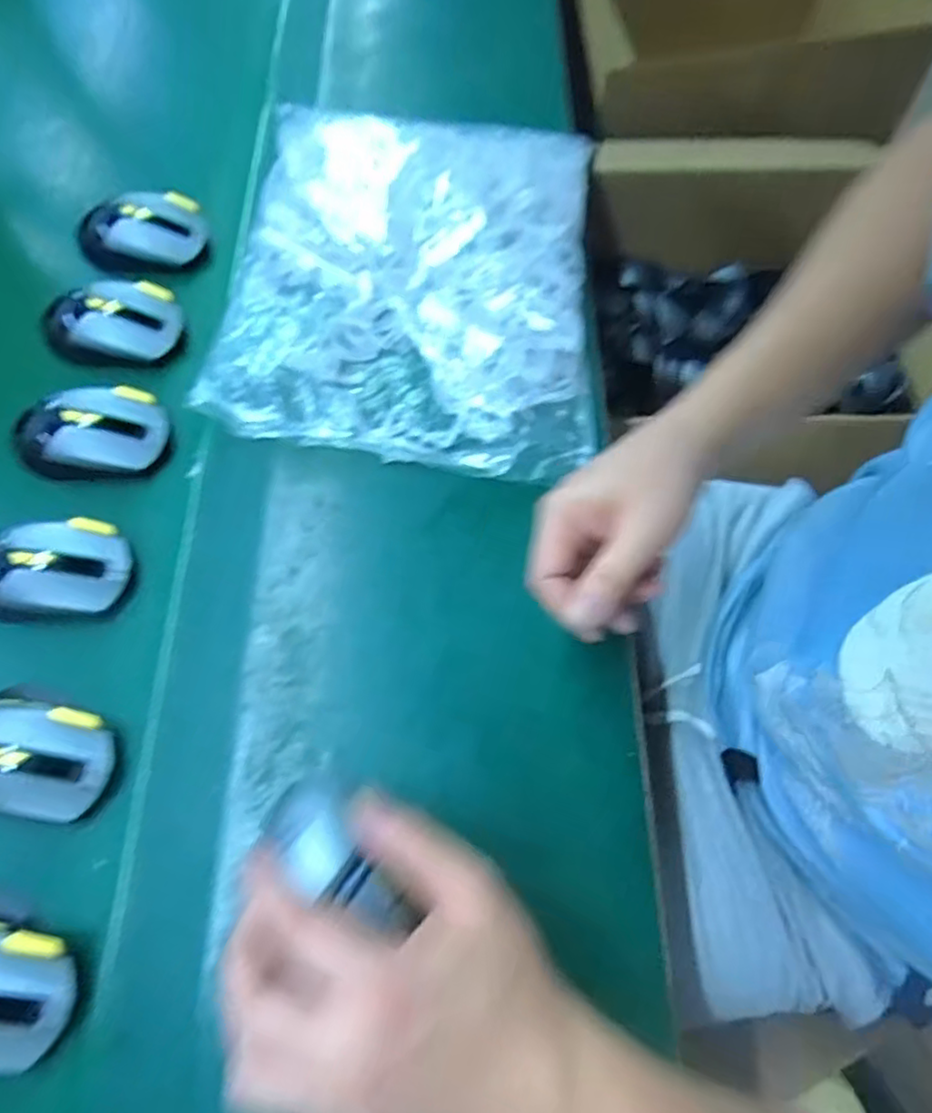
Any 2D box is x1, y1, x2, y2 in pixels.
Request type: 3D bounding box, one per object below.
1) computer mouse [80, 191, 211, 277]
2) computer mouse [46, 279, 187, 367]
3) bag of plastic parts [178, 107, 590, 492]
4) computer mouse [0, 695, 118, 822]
[{"bbox_3d":[-0.291,-0.286,0.570,0.112,0.043,0.061,-4,66,-1],"label":"computer mouse"},{"bbox_3d":[-0.288,-0.194,0.525,0.121,0.032,0.068,7,66,4],"label":"computer mouse"},{"bbox_3d":[-0.042,-0.236,0.526,0.299,0.042,0.364,5,66,3],"label":"bag of plastic parts"},{"bbox_3d":[-0.271,0.113,0.389,0.117,0.034,0.072,11,67,6],"label":"computer mouse"}]

